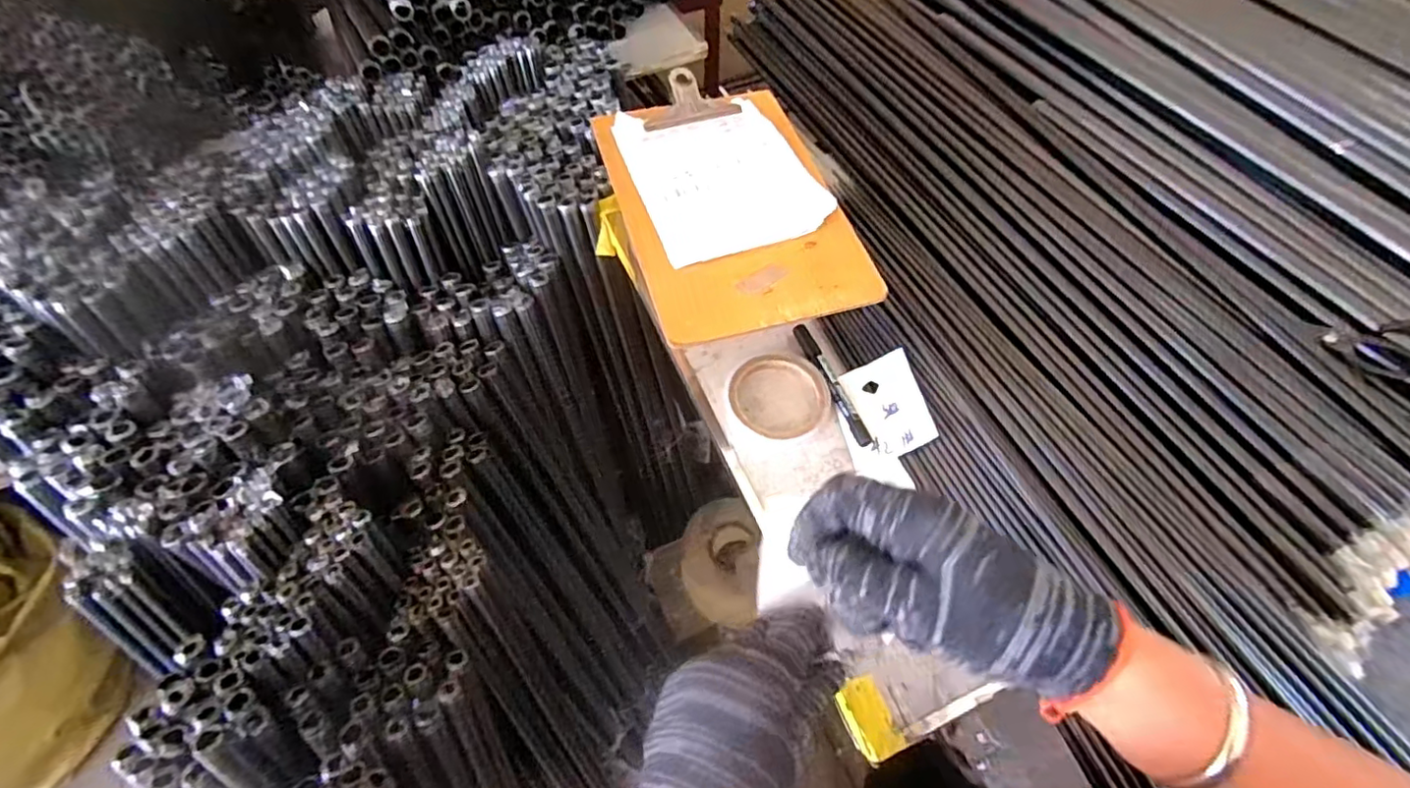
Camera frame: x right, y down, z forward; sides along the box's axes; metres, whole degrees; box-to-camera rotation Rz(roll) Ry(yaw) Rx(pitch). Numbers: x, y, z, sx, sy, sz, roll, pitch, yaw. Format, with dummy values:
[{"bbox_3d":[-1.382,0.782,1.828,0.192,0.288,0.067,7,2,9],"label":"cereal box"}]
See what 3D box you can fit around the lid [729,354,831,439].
[{"bbox_3d":[0.070,0.000,0.586,0.091,0.015,0.086,1,60,-1],"label":"lid"}]

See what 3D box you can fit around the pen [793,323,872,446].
[{"bbox_3d":[0.122,-0.013,0.597,0.016,0.010,0.141,-17,62,-11],"label":"pen"}]

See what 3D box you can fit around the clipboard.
[{"bbox_3d":[0.021,-0.180,0.566,0.192,0.018,0.289,-15,62,-10],"label":"clipboard"}]

